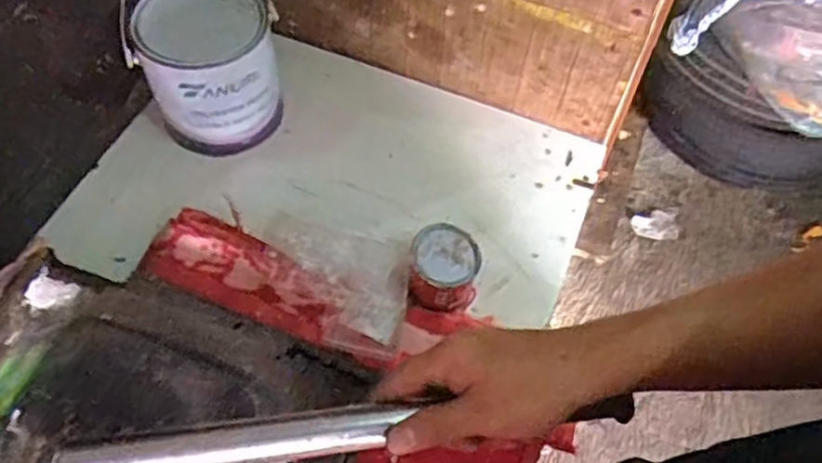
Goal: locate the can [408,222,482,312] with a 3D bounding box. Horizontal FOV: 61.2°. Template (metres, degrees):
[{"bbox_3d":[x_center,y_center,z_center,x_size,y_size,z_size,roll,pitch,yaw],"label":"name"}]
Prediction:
[{"bbox_3d":[0.036,0.041,0.743,0.070,0.073,0.066,1,57,-1],"label":"can"}]

